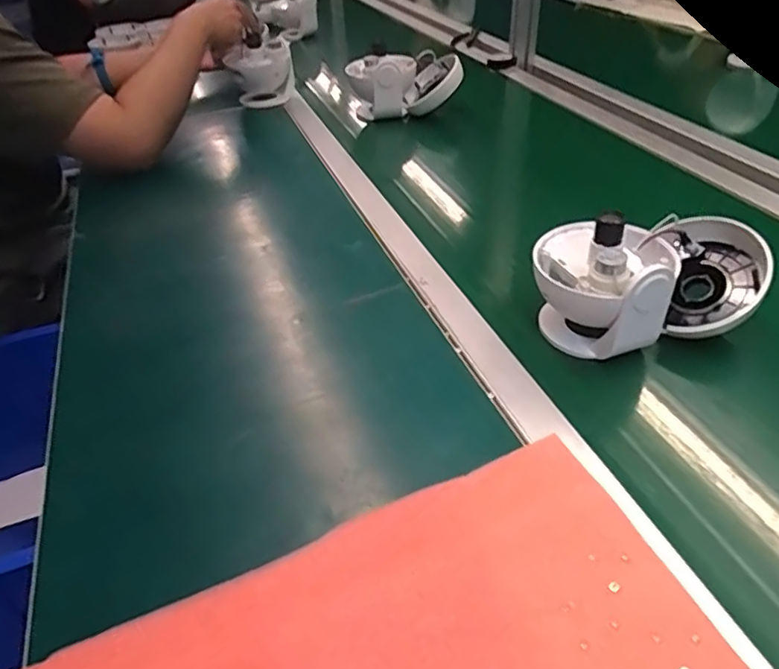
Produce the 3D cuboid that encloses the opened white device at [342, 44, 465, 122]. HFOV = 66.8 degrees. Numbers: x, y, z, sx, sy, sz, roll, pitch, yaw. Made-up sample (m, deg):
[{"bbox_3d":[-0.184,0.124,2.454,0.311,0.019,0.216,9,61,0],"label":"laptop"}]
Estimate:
[{"bbox_3d":[0.023,-0.431,1.008,0.175,0.098,0.110,-12,40,-4],"label":"opened white device"}]

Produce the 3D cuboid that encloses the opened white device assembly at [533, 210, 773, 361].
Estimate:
[{"bbox_3d":[0.231,-0.051,0.532,0.194,0.101,0.119,-9,39,-6],"label":"opened white device assembly"}]

